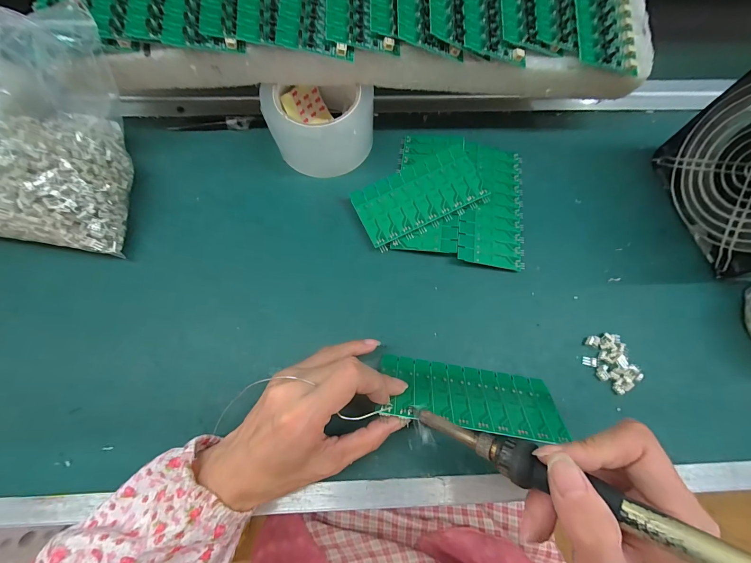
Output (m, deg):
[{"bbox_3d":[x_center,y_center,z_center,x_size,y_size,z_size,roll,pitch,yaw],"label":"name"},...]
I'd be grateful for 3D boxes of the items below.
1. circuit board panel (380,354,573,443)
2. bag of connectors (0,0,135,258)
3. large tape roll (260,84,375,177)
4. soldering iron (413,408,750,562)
[{"bbox_3d":[0.073,0.088,0.248,0.133,0.004,0.061,9,27,1],"label":"circuit board panel"},{"bbox_3d":[-0.290,-0.123,0.278,0.133,0.110,0.167,7,71,2],"label":"bag of connectors"},{"bbox_3d":[-0.053,-0.159,0.319,0.098,0.057,0.082,-35,75,-12],"label":"large tape roll"},{"bbox_3d":[0.103,0.102,0.144,0.205,0.015,0.020,9,66,43],"label":"soldering iron"}]

